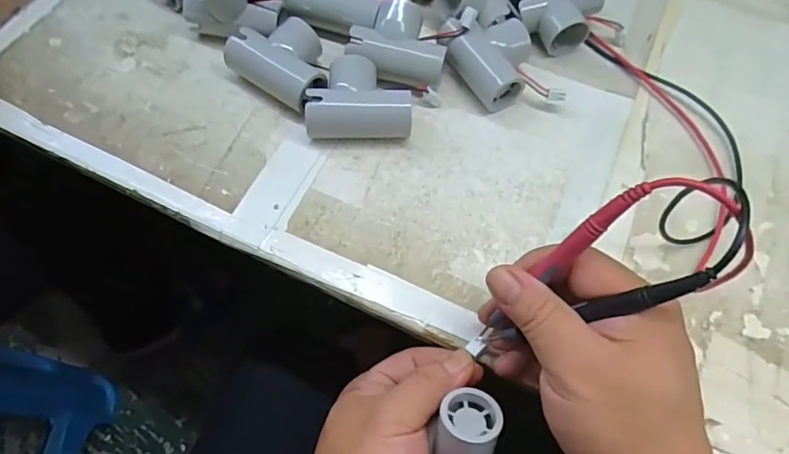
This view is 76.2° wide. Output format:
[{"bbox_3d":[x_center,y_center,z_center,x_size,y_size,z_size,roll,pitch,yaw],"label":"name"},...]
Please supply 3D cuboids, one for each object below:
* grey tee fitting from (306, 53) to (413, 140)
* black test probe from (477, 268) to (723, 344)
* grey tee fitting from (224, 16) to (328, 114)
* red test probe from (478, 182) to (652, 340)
[{"bbox_3d":[-0.025,-0.096,0.368,0.075,0.033,0.060,-5,63,-4],"label":"grey tee fitting"},{"bbox_3d":[0.091,0.044,0.249,0.008,0.129,0.009,18,58,-31],"label":"black test probe"},{"bbox_3d":[-0.079,-0.123,0.377,0.076,0.035,0.056,35,67,15],"label":"grey tee fitting"},{"bbox_3d":[0.078,0.024,0.255,0.009,0.130,0.011,-20,62,-42],"label":"red test probe"}]

